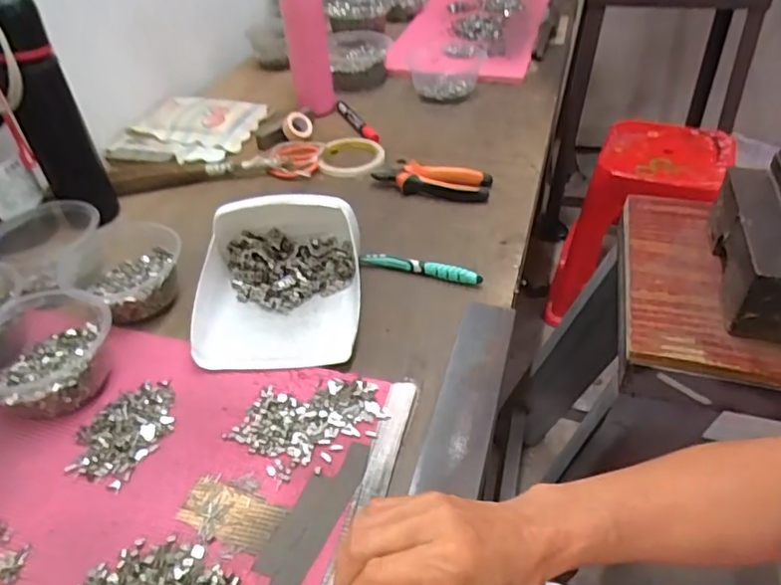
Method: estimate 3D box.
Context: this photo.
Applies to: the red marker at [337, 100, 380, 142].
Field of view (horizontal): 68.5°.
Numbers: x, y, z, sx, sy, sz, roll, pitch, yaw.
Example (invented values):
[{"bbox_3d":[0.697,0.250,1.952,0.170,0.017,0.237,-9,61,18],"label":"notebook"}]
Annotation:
[{"bbox_3d":[-0.053,-0.268,0.892,0.017,0.017,0.141,-19,43,-16],"label":"red marker"}]

